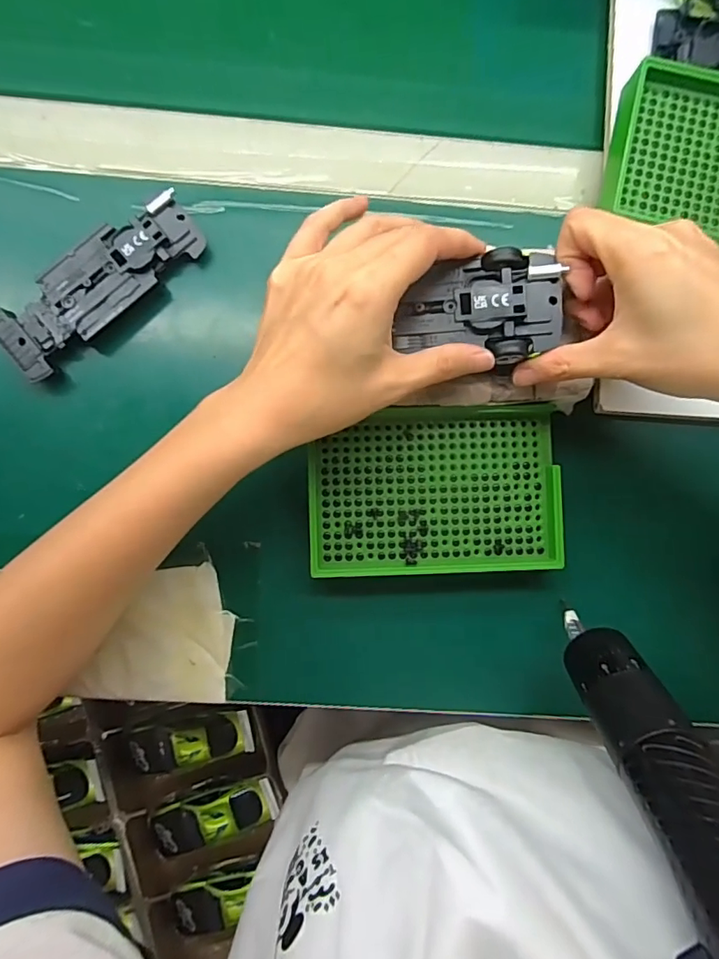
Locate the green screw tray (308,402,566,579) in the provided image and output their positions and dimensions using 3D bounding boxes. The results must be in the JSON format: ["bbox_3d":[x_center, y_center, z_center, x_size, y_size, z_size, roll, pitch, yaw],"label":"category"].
[{"bbox_3d":[0.042,0.006,0.288,0.134,0.019,0.092,-1,88,-3],"label":"green screw tray"}]

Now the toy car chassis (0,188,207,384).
[{"bbox_3d":[-0.145,-0.110,0.293,0.122,0.019,0.044,-39,90,-3],"label":"toy car chassis"}]

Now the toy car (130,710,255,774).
[{"bbox_3d":[-0.162,0.252,0.502,0.116,0.024,0.047,-18,89,-3],"label":"toy car"}]

